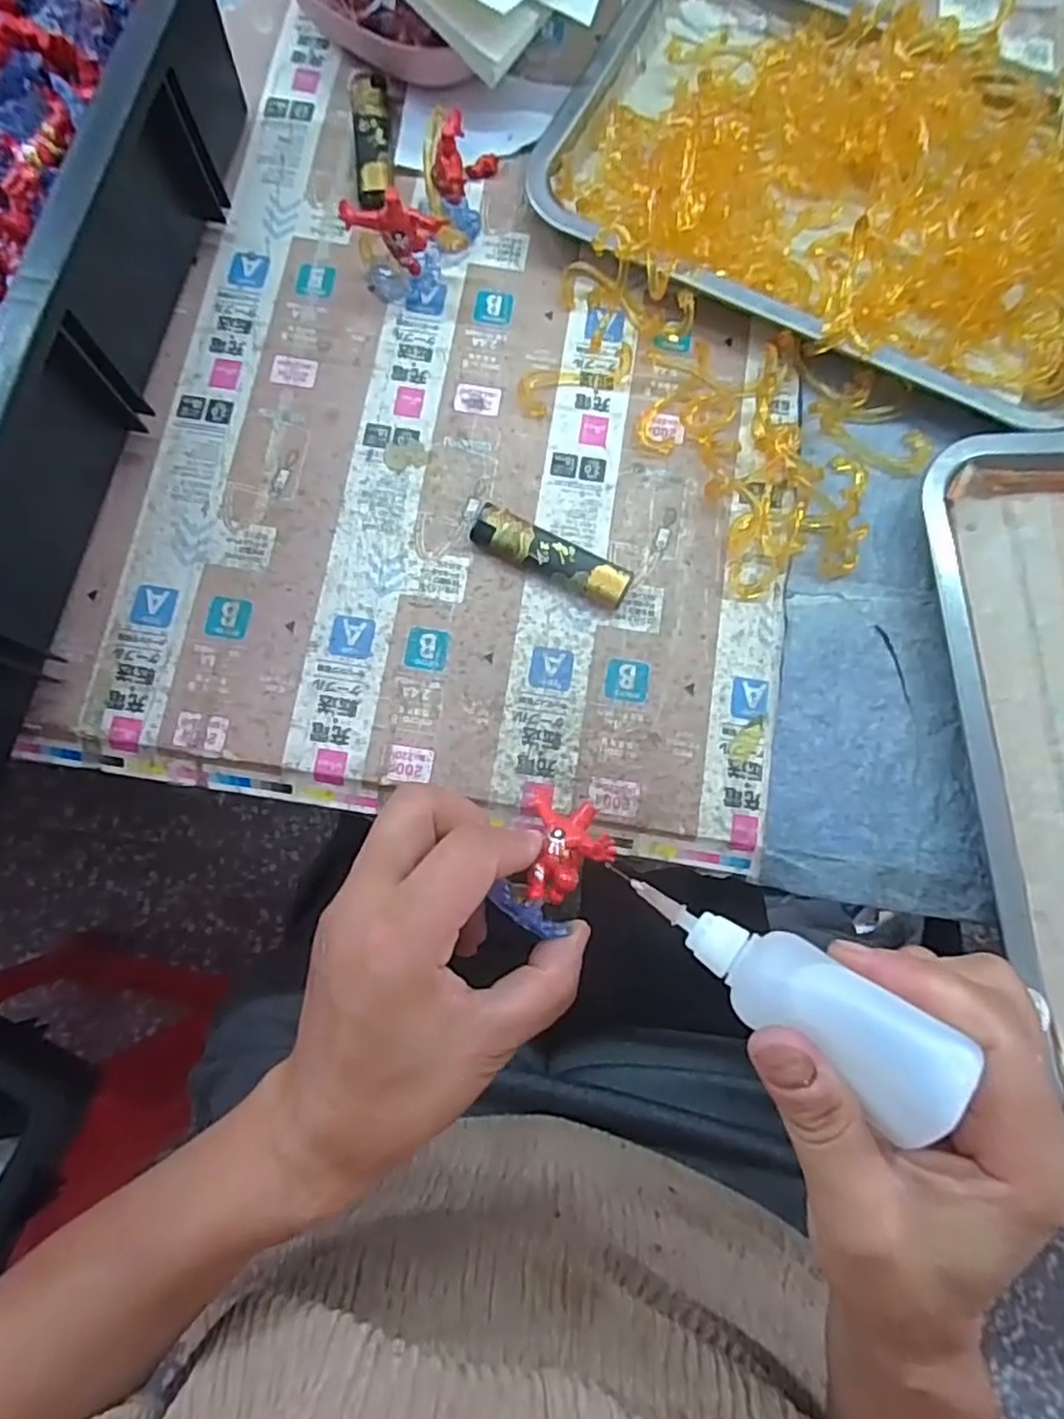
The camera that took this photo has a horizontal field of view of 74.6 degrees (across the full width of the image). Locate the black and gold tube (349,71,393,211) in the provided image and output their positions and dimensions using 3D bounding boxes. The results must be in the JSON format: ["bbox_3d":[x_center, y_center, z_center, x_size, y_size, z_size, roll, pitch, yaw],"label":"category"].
[{"bbox_3d":[-0.088,-0.311,0.382,0.020,0.012,0.089,-5,78,-1],"label":"black and gold tube"}]

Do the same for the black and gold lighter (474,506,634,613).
[{"bbox_3d":[0.009,-0.073,0.336,0.080,0.013,0.021,28,79,5],"label":"black and gold lighter"}]

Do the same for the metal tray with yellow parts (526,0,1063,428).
[{"bbox_3d":[0.176,-0.284,0.371,0.317,0.039,0.214,24,79,5],"label":"metal tray with yellow parts"}]

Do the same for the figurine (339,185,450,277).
[{"bbox_3d":[-0.066,-0.235,0.350,0.049,0.047,0.013,-12,78,-3],"label":"figurine"}]

